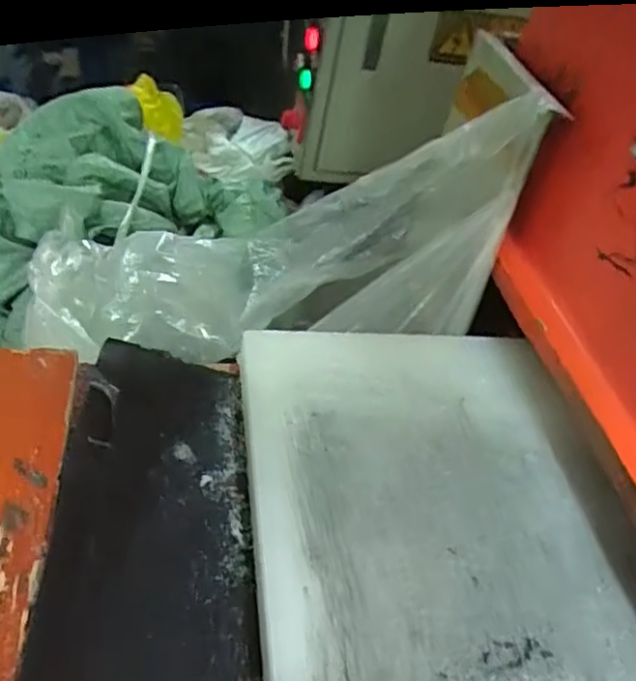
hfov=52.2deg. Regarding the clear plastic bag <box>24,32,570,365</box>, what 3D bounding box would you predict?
[{"bbox_3d":[-0.037,-0.080,0.657,0.529,0.153,0.165,-9,40,20],"label":"clear plastic bag"}]

